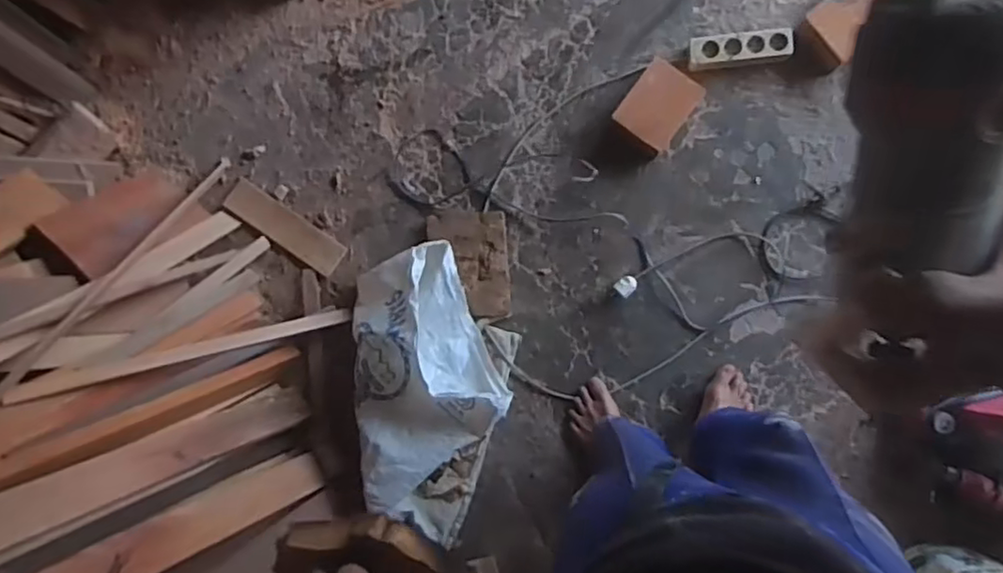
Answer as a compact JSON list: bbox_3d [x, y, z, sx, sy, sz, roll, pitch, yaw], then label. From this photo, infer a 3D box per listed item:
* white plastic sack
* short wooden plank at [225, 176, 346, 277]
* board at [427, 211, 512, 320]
[{"bbox_3d":[-0.137,0.224,1.287,0.323,0.170,0.614,-8,88,7],"label":"white plastic sack"},{"bbox_3d":[-0.493,-0.134,1.425,0.303,0.021,0.083,33,93,6],"label":"short wooden plank"},{"bbox_3d":[-0.067,-0.046,1.342,0.166,0.031,0.228,-4,86,1],"label":"board"}]

